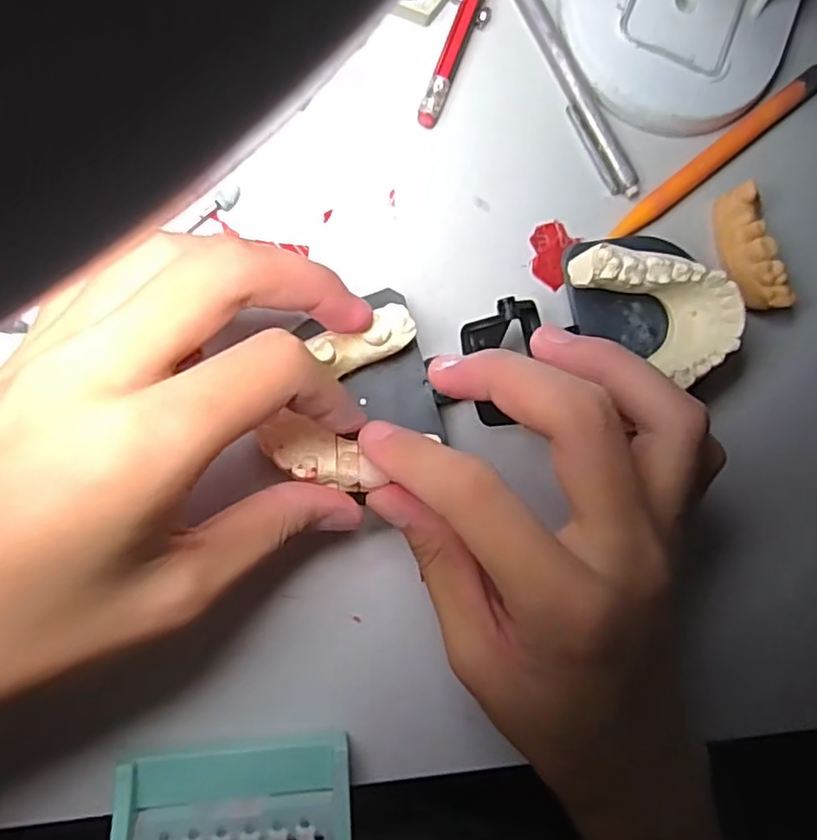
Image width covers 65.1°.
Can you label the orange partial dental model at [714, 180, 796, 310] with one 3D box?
[{"bbox_3d":[0.134,-0.067,0.255,0.014,0.020,0.049,-20,92,-8],"label":"orange partial dental model"}]

